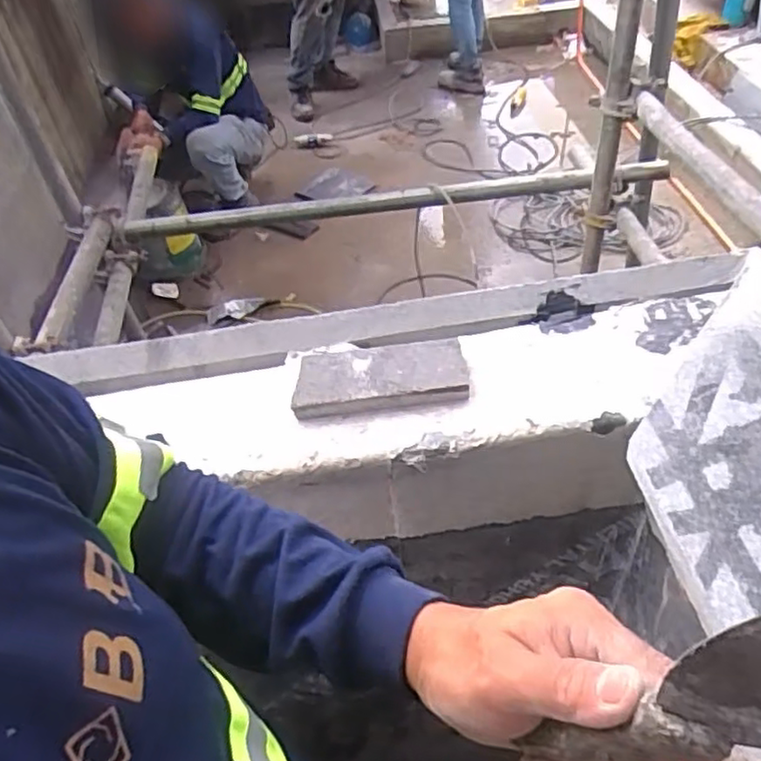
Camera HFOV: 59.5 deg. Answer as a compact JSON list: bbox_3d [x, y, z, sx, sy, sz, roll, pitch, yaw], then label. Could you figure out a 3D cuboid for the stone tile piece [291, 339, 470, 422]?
[{"bbox_3d":[0.000,-0.003,0.580,0.145,0.018,0.061,-8,46,0],"label":"stone tile piece"}]

